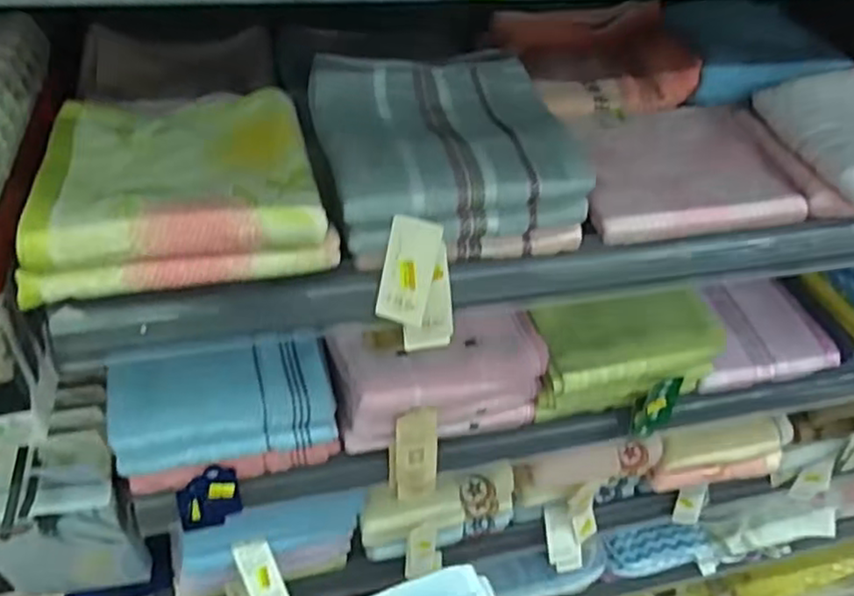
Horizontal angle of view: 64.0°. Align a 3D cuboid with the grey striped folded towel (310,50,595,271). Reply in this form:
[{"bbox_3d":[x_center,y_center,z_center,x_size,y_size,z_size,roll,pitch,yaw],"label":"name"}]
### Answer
[{"bbox_3d":[0.013,-0.106,0.528,0.185,0.078,0.157,-11,47,-18],"label":"grey striped folded towel"}]

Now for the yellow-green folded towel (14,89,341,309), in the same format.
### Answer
[{"bbox_3d":[-0.176,-0.084,0.482,0.185,0.046,0.170,-8,46,-15],"label":"yellow-green folded towel"}]

